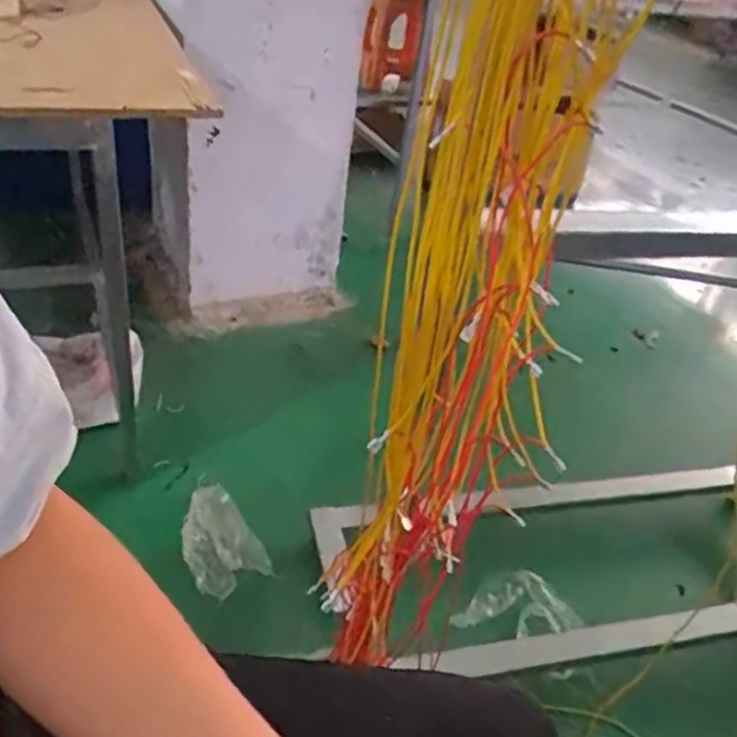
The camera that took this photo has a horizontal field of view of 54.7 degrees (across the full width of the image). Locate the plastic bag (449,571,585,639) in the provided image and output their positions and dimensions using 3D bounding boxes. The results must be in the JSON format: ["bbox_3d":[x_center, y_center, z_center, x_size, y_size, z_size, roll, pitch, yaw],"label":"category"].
[{"bbox_3d":[0.248,0.404,1.207,0.199,0.066,0.117,13,35,6],"label":"plastic bag"}]

